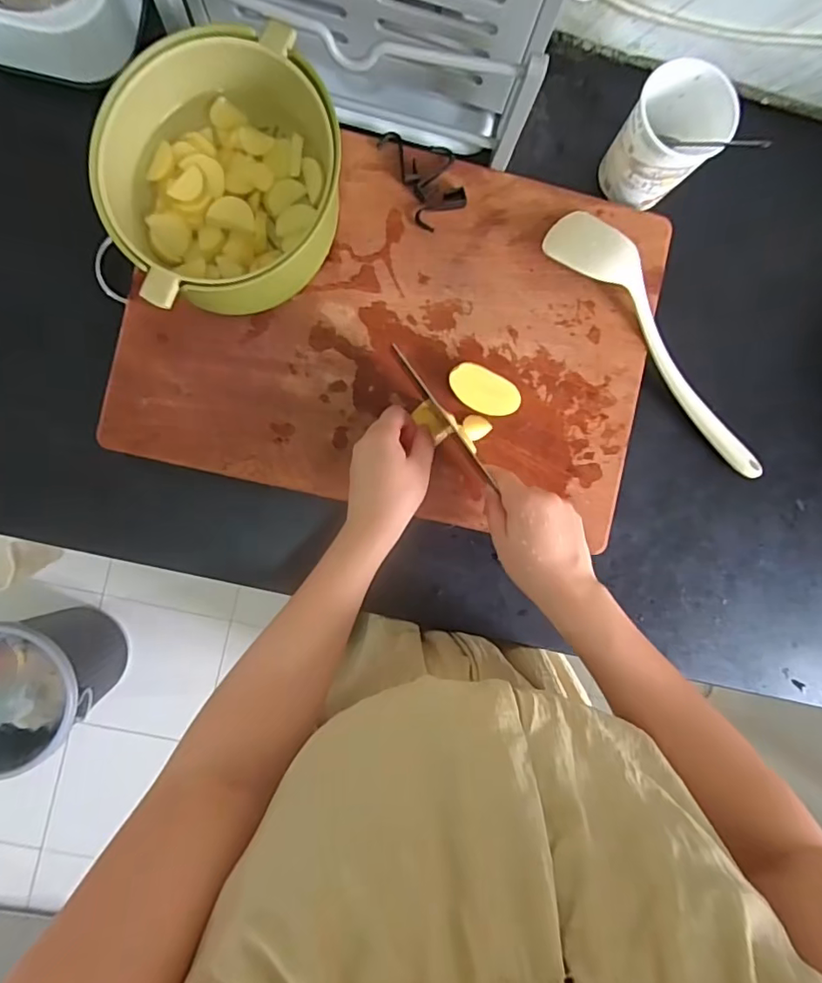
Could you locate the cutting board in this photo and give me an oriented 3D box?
[{"bbox_3d":[-0.010,-0.154,0.508,0.477,0.029,0.333,13,89,-4],"label":"cutting board"}]

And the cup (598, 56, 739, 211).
[{"bbox_3d":[0.234,-0.326,0.510,0.082,0.101,0.078,0,89,-5],"label":"cup"}]

